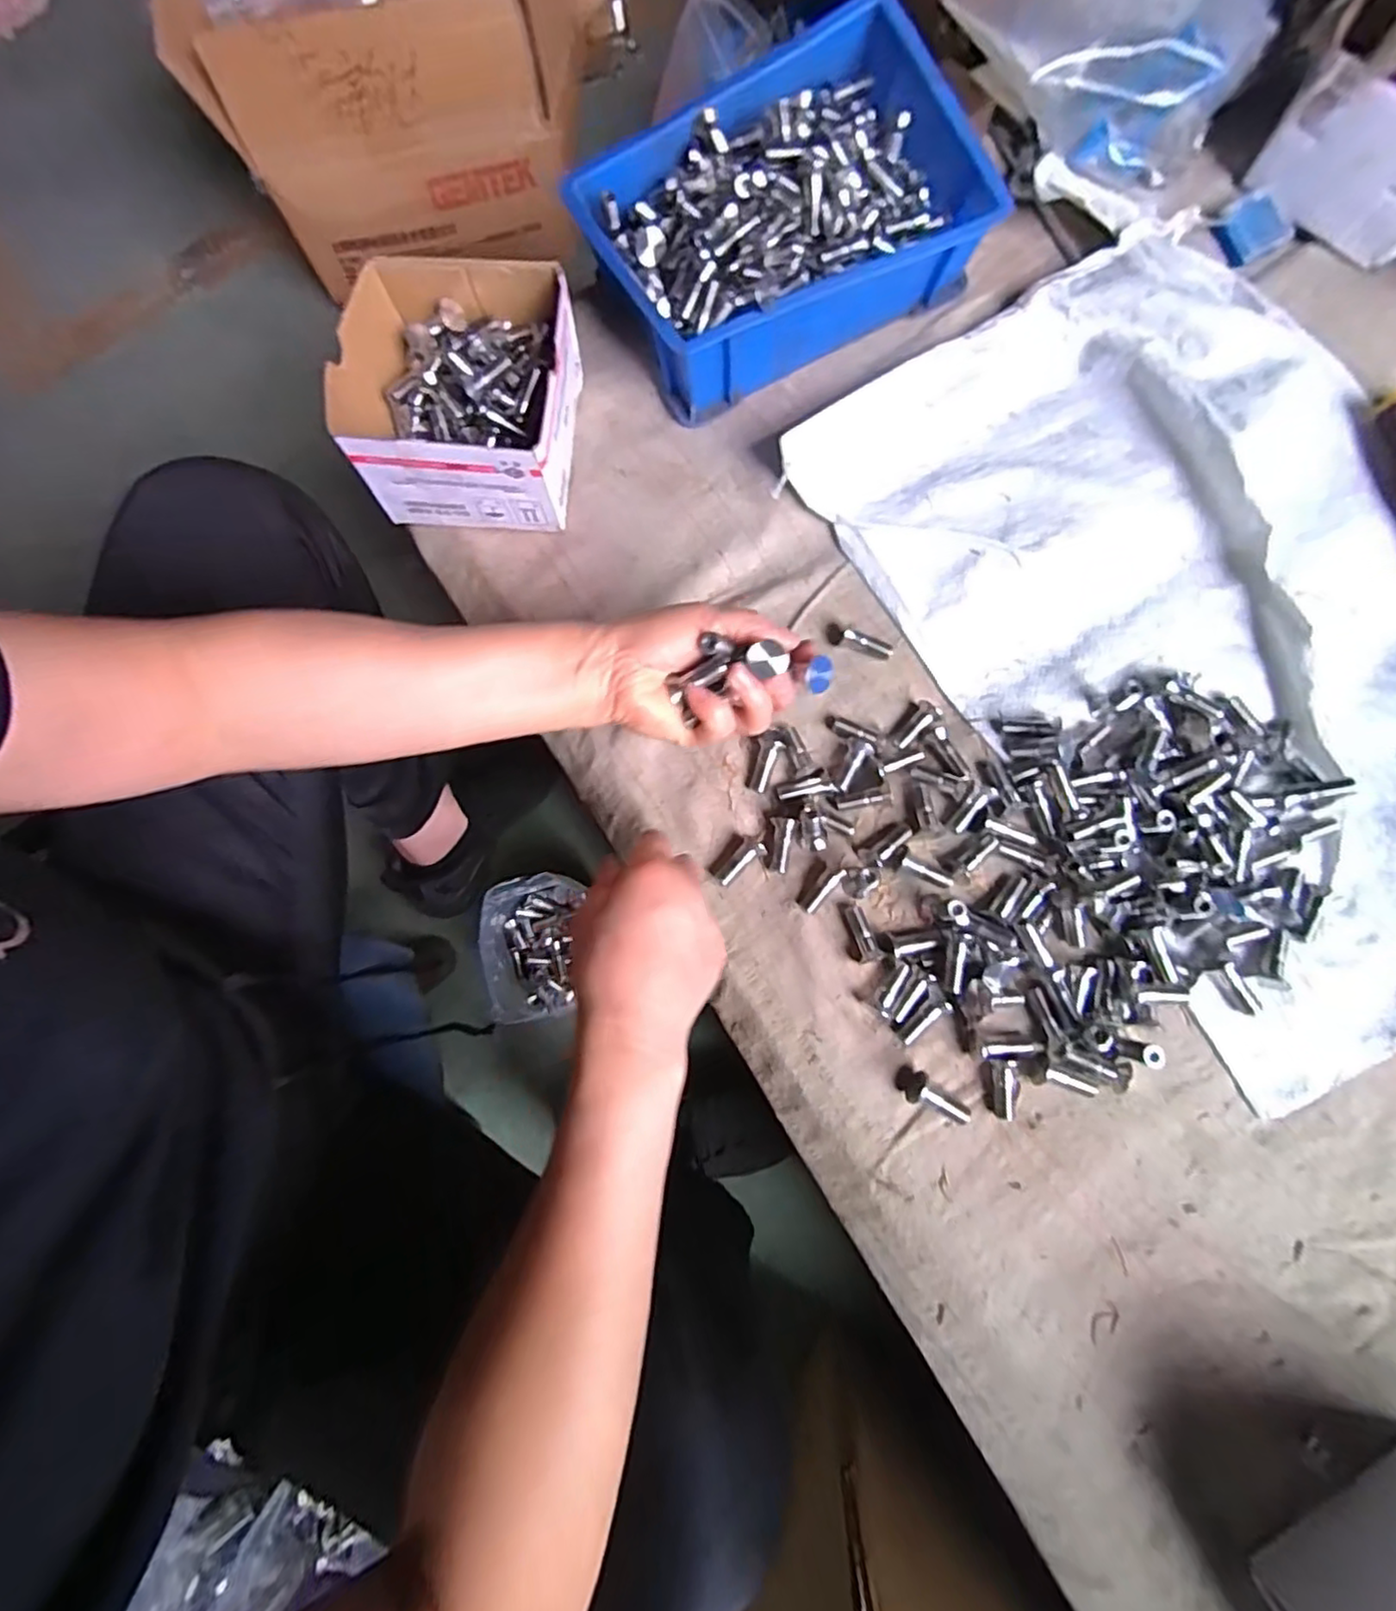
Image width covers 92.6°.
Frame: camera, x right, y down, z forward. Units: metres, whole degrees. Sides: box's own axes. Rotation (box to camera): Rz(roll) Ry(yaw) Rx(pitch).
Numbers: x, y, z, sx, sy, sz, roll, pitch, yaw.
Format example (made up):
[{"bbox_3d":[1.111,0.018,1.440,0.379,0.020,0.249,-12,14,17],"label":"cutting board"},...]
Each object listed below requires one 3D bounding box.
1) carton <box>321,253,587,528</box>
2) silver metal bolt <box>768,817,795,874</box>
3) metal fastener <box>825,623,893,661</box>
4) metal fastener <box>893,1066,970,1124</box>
[{"bbox_3d":[-0.162,-0.280,0.462,0.149,0.081,0.146,4,78,2],"label":"carton"},{"bbox_3d":[0.052,0.025,0.424,0.014,0.010,0.035,10,78,4],"label":"silver metal bolt"},{"bbox_3d":[0.109,-0.111,0.452,0.047,0.014,0.013,24,80,7],"label":"metal fastener"},{"bbox_3d":[0.137,0.171,0.388,0.045,0.015,0.017,35,81,8],"label":"metal fastener"}]

